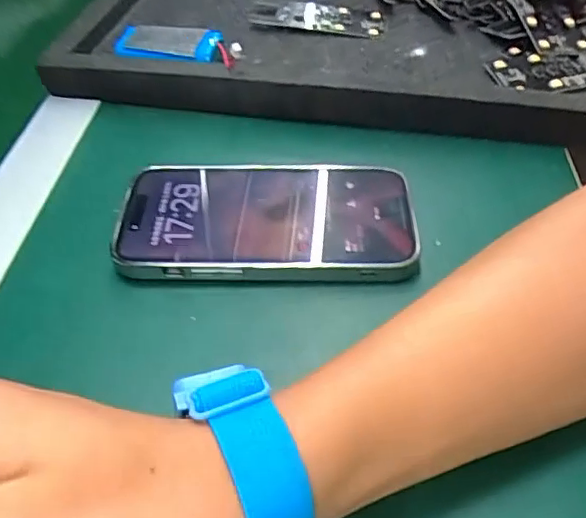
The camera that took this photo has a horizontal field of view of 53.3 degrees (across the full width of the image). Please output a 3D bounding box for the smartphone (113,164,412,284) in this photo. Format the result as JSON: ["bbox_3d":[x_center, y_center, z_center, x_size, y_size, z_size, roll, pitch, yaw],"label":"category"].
[{"bbox_3d":[-0.013,-0.022,0.301,0.145,0.009,0.075,-1,49,0],"label":"smartphone"}]

